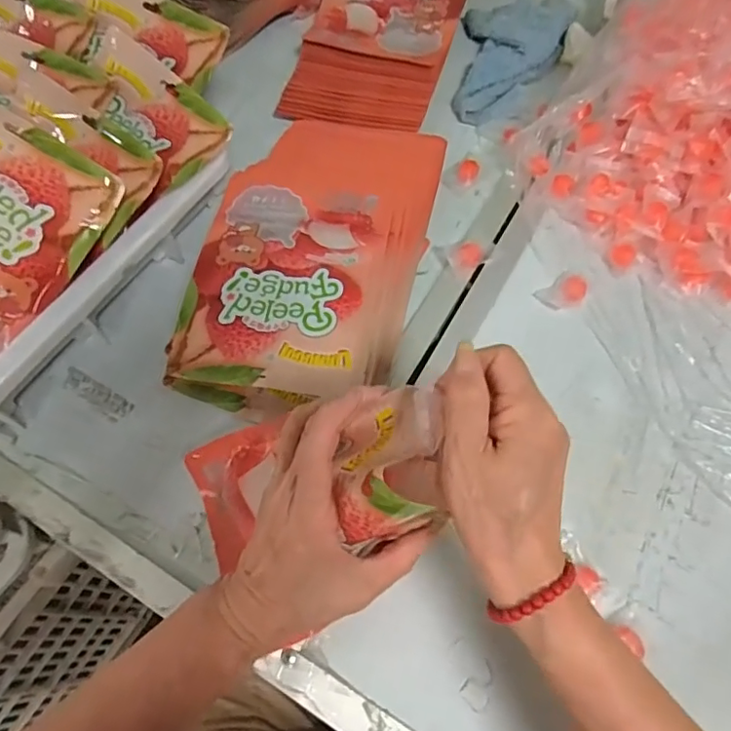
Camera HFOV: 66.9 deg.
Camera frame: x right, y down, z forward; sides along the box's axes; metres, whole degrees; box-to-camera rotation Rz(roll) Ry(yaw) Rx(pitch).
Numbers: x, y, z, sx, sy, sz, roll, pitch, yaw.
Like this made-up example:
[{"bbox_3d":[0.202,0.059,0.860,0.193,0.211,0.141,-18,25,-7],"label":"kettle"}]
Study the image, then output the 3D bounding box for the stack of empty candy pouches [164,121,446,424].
[{"bbox_3d":[-0.046,-0.108,0.497,0.198,0.043,0.322,9,65,6],"label":"stack of empty candy pouches"}]

